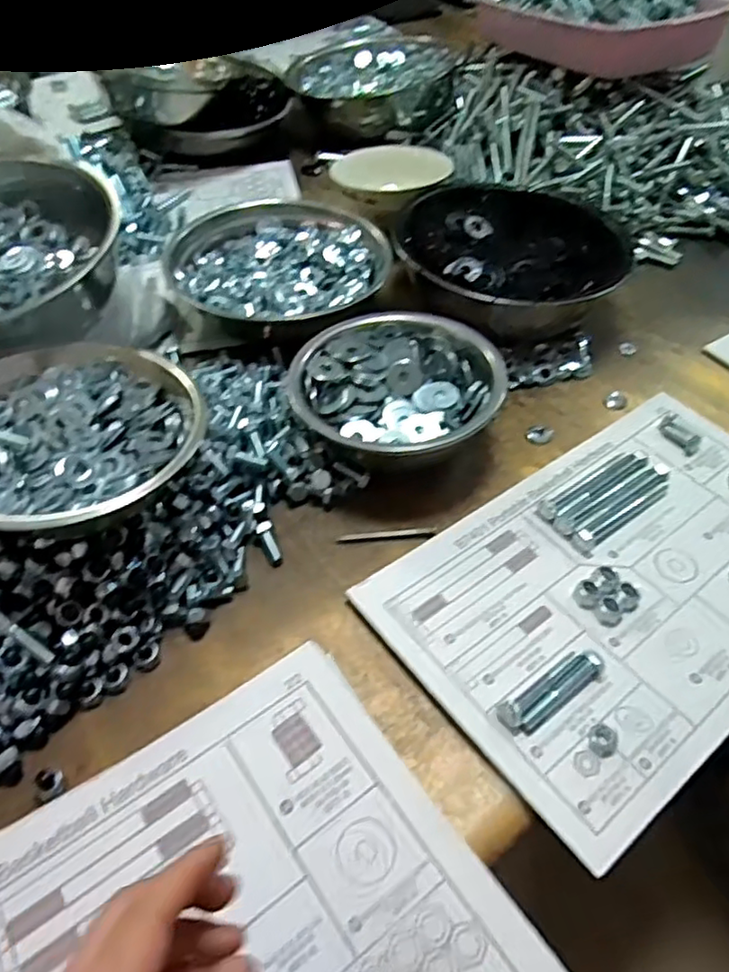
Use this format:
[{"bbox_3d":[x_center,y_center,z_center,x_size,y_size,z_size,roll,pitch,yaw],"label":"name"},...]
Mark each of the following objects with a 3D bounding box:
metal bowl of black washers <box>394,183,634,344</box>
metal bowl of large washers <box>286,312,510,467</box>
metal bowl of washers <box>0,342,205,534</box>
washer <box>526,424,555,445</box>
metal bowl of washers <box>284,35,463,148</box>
[{"bbox_3d":[0.148,-0.228,0.682,0.224,0.067,0.217,2,50,-2],"label":"metal bowl of black washers"},{"bbox_3d":[0.022,-0.083,0.568,0.168,0.068,0.158,2,50,-2],"label":"metal bowl of large washers"},{"bbox_3d":[-0.221,-0.049,0.458,0.178,0.065,0.189,2,50,-2],"label":"metal bowl of washers"},{"bbox_3d":[0.156,-0.046,0.585,0.024,0.005,0.021,-26,56,-23],"label":"washer"},{"bbox_3d":[0.010,-0.605,0.989,0.238,0.094,0.210,2,50,-1],"label":"metal bowl of washers"}]

